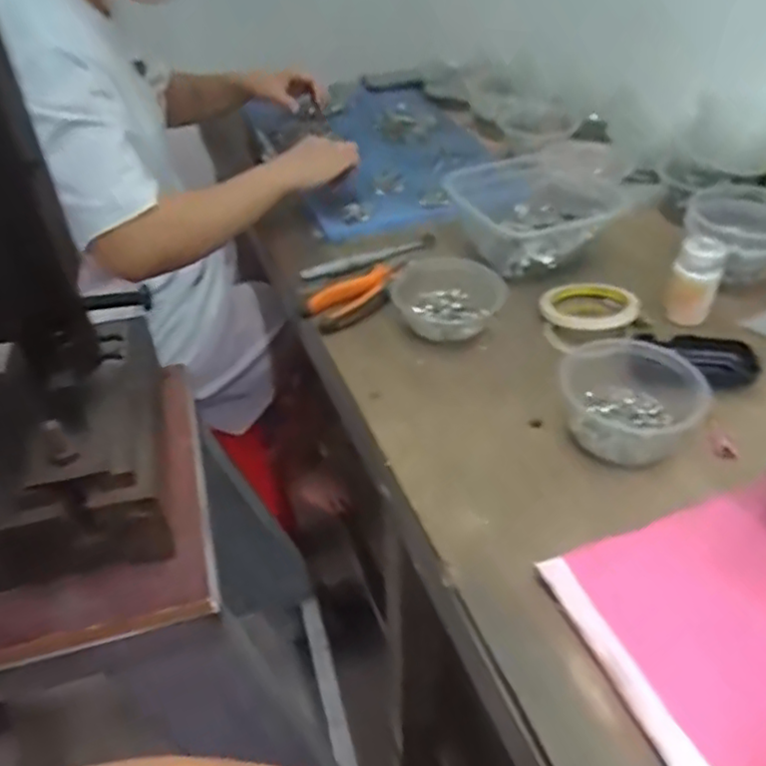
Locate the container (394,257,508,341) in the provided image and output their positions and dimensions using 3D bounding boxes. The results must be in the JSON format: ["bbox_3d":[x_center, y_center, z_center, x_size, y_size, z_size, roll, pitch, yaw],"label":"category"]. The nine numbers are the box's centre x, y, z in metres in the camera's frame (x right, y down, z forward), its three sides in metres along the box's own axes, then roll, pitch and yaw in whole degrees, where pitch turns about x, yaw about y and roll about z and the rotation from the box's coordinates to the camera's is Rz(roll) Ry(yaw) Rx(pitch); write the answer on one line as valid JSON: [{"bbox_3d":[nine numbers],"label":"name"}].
[{"bbox_3d":[0.070,-0.094,0.726,0.110,0.040,0.117,-1,41,1],"label":"container"}]

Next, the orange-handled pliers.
[{"bbox_3d":[-0.023,-0.100,0.746,0.151,0.025,0.064,-31,49,-30],"label":"orange-handled pliers"}]

